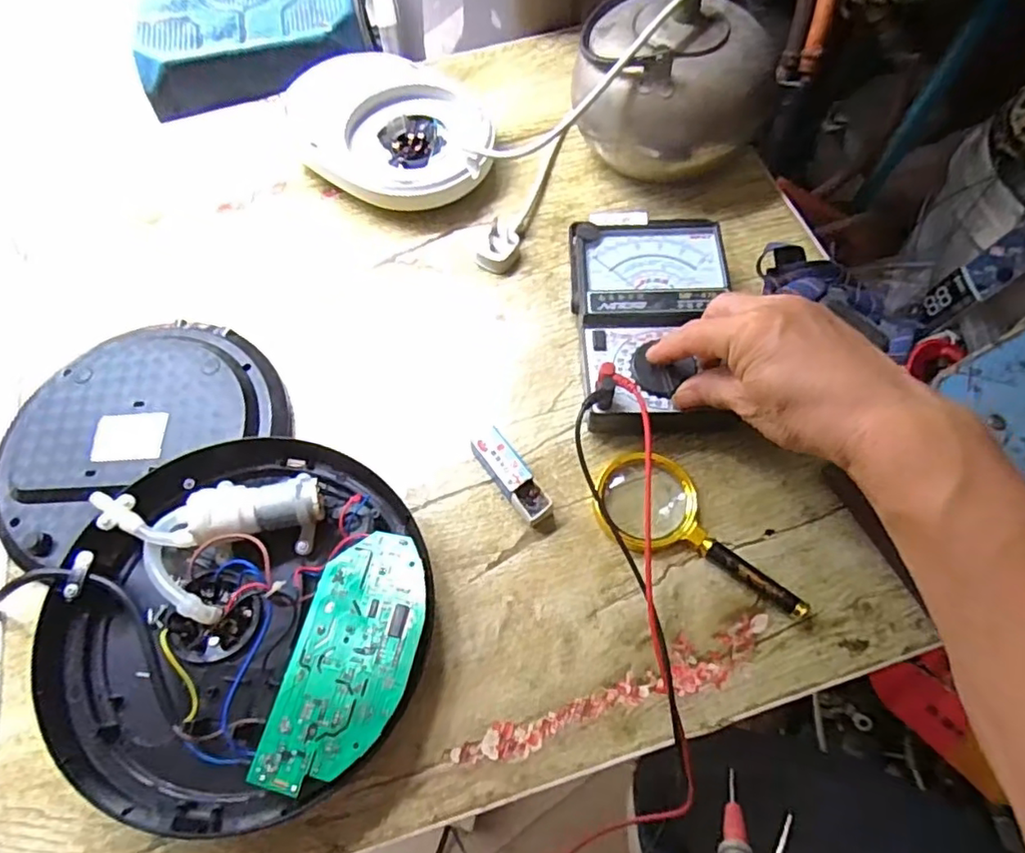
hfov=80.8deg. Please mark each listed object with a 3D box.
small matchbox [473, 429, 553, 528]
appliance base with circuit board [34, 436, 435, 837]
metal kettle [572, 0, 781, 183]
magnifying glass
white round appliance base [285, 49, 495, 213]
[{"bbox_3d":[0.000,0.036,0.422,0.024,0.021,0.071,-35,68,-14],"label":"small matchbox"},{"bbox_3d":[-0.159,0.115,0.369,0.210,0.064,0.213,-1,64,2],"label":"appliance base with circuit board"},{"bbox_3d":[0.138,-0.299,0.521,0.157,0.123,0.152,11,67,6],"label":"metal kettle"},{"bbox_3d":[0.122,0.074,0.402,0.147,0.016,0.063,35,71,17],"label":"magnifying glass"},{"bbox_3d":[-0.113,-0.273,0.563,0.164,0.044,0.198,-30,67,-12],"label":"white round appliance base"}]

